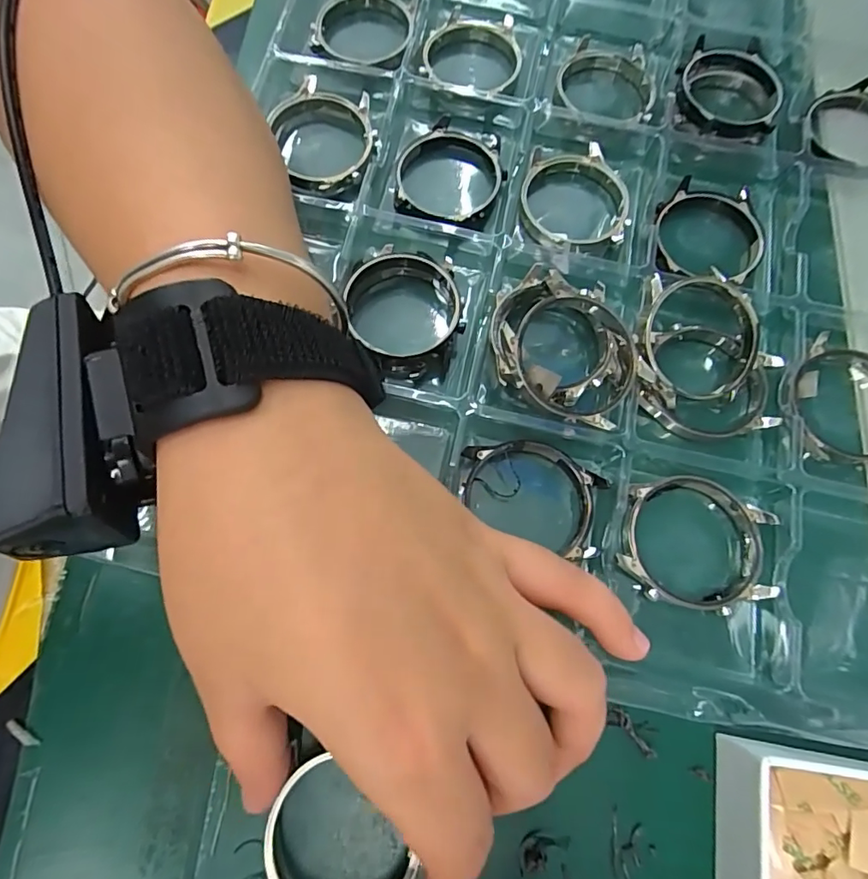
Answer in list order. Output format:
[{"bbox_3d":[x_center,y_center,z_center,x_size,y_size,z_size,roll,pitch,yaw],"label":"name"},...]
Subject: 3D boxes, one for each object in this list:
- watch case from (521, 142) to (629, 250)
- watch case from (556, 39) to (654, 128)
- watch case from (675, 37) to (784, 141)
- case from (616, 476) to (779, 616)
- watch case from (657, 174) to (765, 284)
[{"bbox_3d":[0.061,-0.104,0.221,0.045,0.011,0.051,14,74,1],"label":"watch case"},{"bbox_3d":[0.081,-0.165,0.236,0.045,0.010,0.050,18,74,2],"label":"watch case"},{"bbox_3d":[0.135,-0.160,0.234,0.046,0.009,0.053,21,74,3],"label":"watch case"},{"bbox_3d":[0.093,0.036,0.181,0.052,0.011,0.045,14,74,1],"label":"case"},{"bbox_3d":[0.117,-0.089,0.217,0.047,0.011,0.047,9,74,0],"label":"watch case"}]

